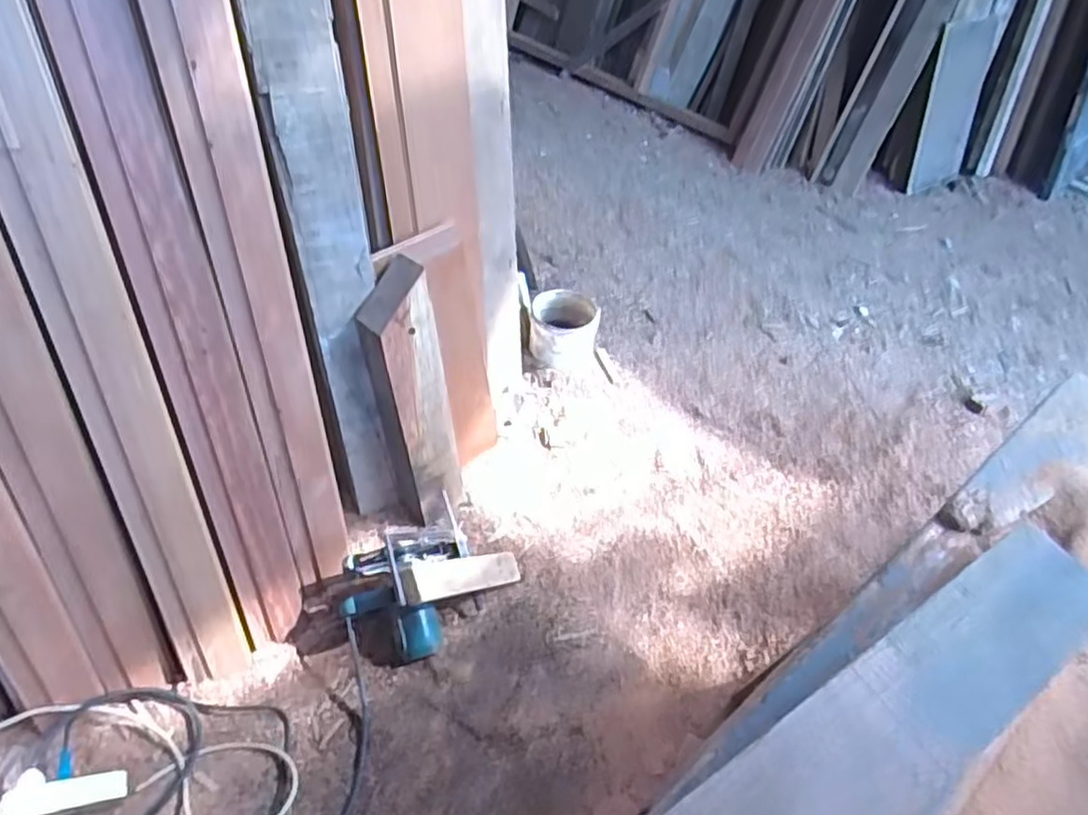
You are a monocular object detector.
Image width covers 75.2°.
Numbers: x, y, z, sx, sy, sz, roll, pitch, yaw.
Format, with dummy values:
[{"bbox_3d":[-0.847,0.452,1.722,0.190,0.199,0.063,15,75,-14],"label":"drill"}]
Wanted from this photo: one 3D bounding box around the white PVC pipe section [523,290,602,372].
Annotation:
[{"bbox_3d":[0.049,-0.211,1.925,0.192,0.136,0.182,4,46,-3],"label":"white PVC pipe section"}]

